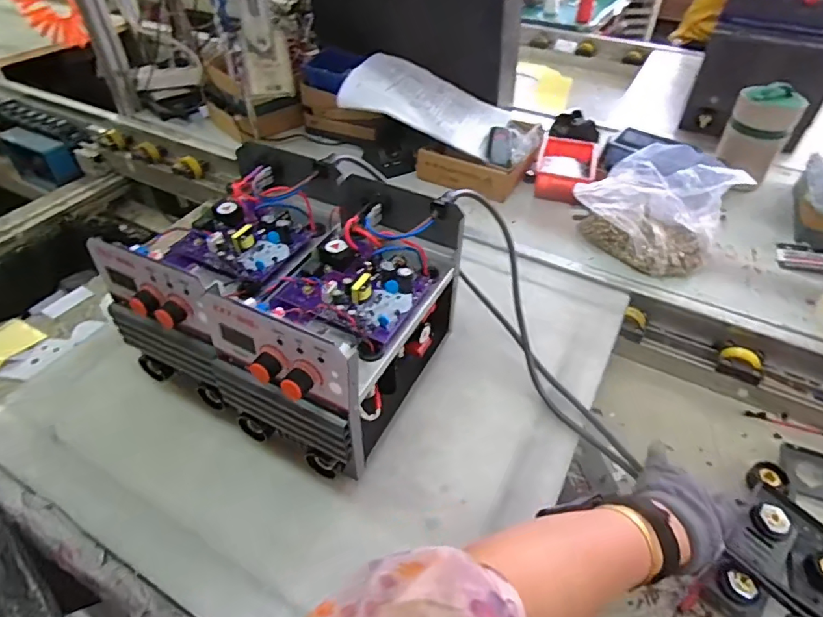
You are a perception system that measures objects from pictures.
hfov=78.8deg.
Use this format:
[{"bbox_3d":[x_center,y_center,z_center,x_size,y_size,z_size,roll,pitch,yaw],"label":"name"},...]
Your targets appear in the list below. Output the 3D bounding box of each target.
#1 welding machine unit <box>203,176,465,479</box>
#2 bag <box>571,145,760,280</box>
[{"bbox_3d":[-0.065,0.006,0.528,0.150,0.166,0.260,20,48,19],"label":"welding machine unit"},{"bbox_3d":[0.334,-0.133,0.707,0.189,0.178,0.093,22,50,19],"label":"bag"}]

